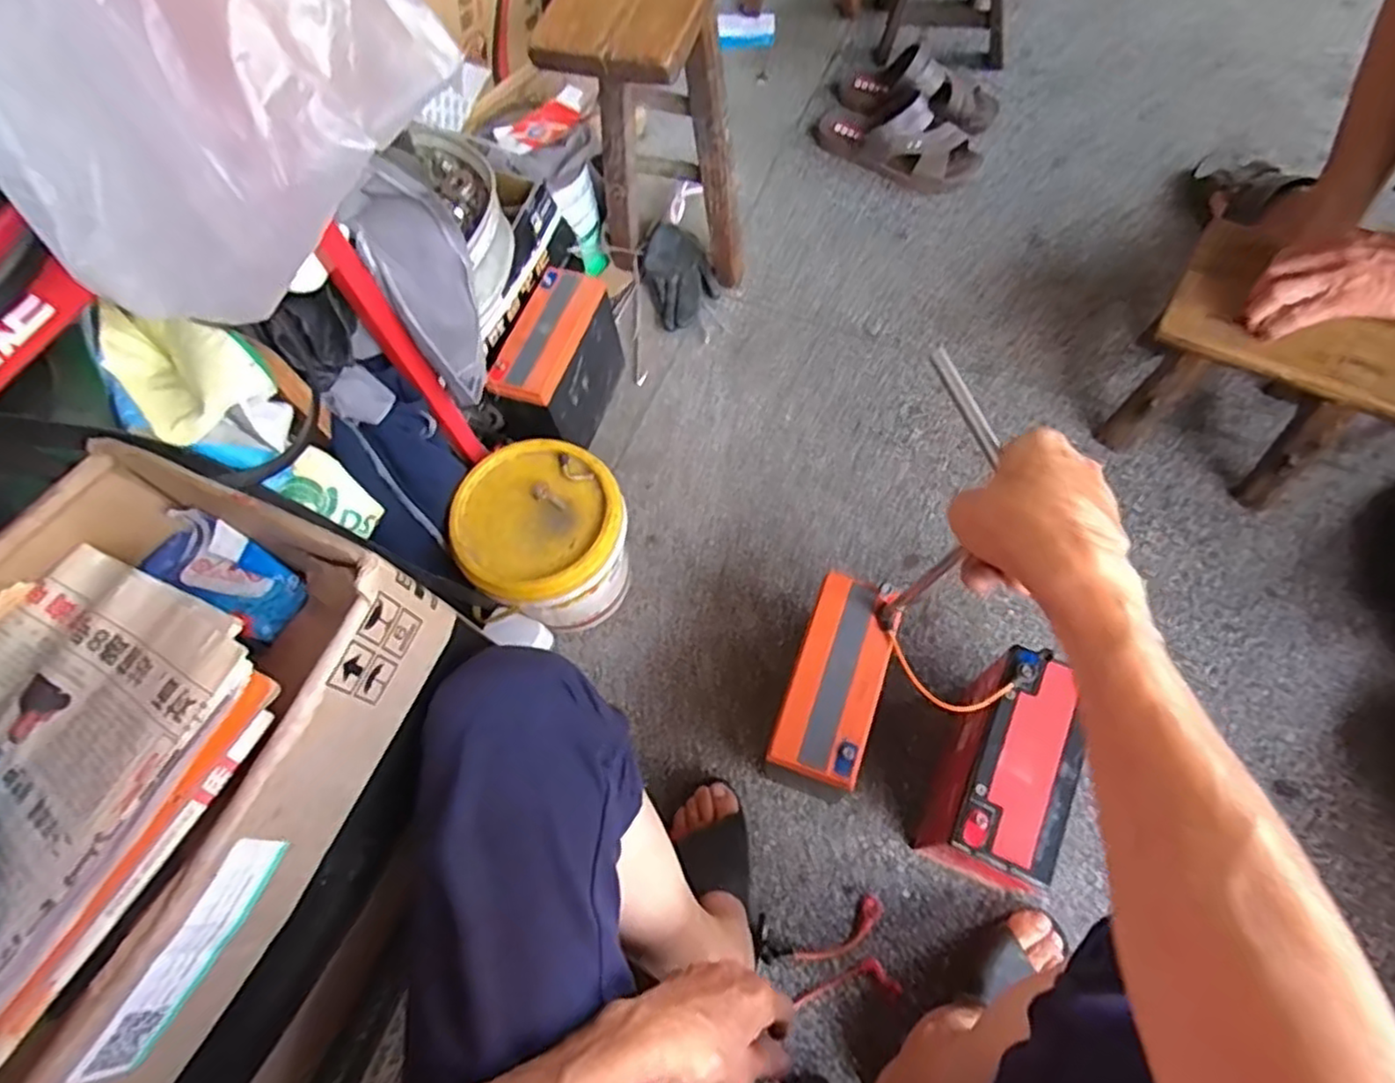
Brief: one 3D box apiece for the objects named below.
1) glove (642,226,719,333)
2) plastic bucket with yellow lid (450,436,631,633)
[{"bbox_3d":[-0.024,-0.369,0.983,0.094,0.038,0.151,-18,64,-5],"label":"glove"},{"bbox_3d":[-0.155,0.008,0.758,0.159,0.160,0.163,-2,65,5],"label":"plastic bucket with yellow lid"}]

